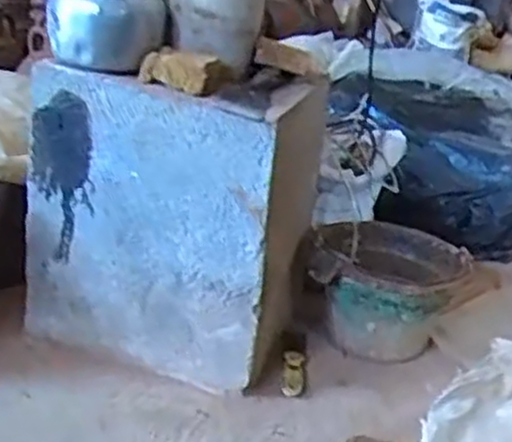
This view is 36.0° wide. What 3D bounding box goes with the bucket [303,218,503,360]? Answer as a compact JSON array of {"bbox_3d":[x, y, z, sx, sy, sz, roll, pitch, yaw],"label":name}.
[{"bbox_3d":[0.211,0.120,1.325,0.252,0.171,0.248,6,23,1],"label":"bucket"}]

